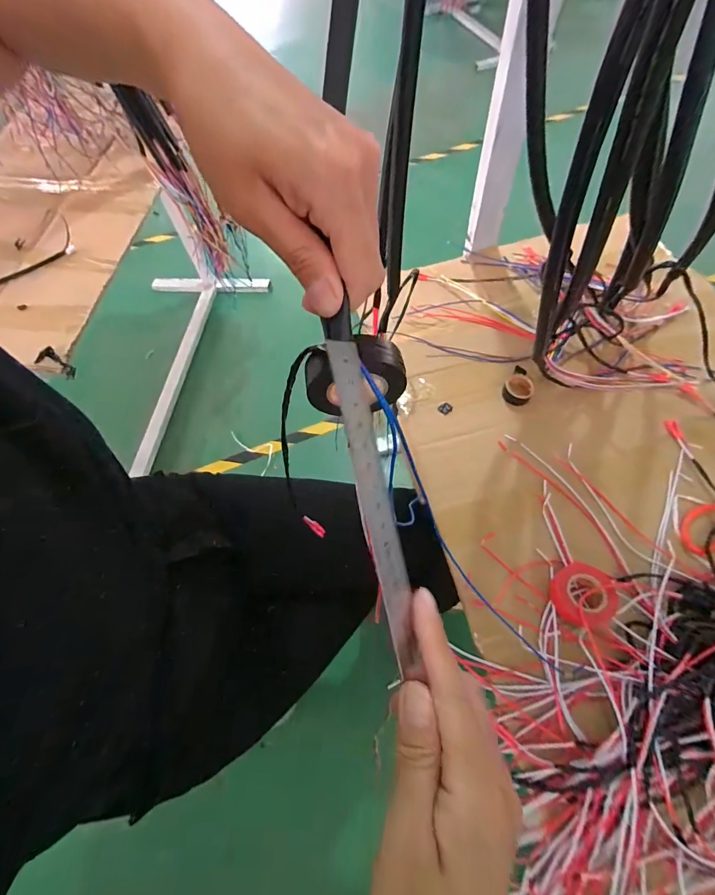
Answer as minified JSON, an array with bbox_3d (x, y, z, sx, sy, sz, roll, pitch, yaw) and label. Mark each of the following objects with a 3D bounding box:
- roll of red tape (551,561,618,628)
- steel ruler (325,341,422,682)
[{"bbox_3d":[0.231,0.151,0.399,0.061,0.026,0.061,-2,63,4],"label":"roll of red tape"},{"bbox_3d":[0.011,0.033,0.190,0.020,0.006,0.166,-19,98,-41],"label":"steel ruler"}]

